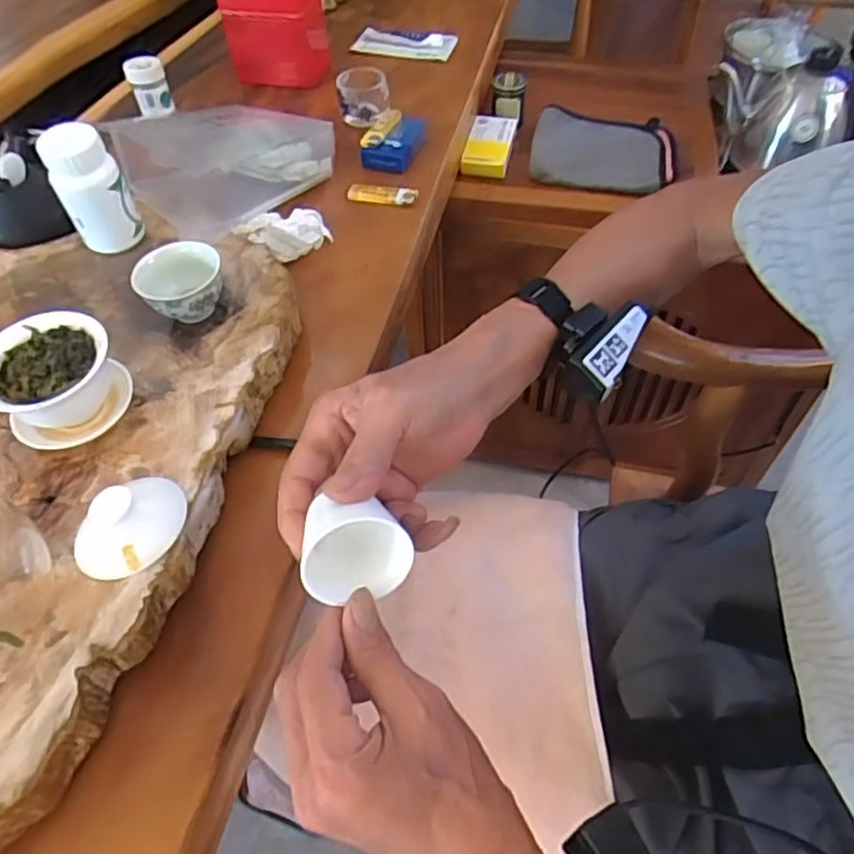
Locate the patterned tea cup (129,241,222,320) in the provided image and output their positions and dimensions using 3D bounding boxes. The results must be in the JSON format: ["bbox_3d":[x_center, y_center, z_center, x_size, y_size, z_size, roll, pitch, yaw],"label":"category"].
[{"bbox_3d":[-0.213,-0.122,0.572,0.071,0.044,0.068,0,53,0],"label":"patterned tea cup"}]

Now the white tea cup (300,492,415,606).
[{"bbox_3d":[-0.039,0.054,0.335,0.052,0.050,0.043,-8,33,-14],"label":"white tea cup"}]

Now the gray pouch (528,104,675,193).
[{"bbox_3d":[0.243,-0.387,0.900,0.187,0.027,0.185,10,54,8],"label":"gray pouch"}]

